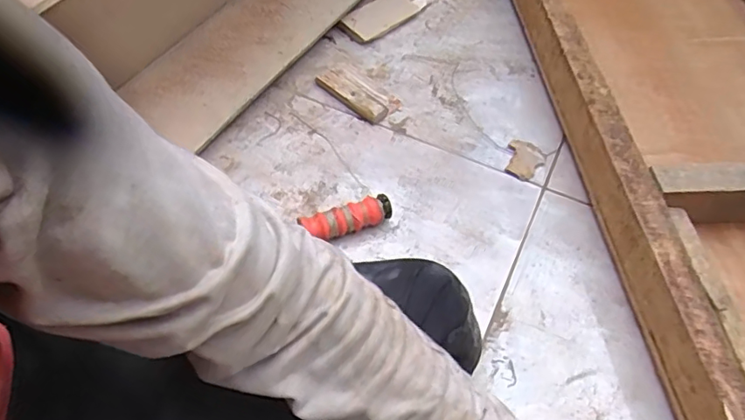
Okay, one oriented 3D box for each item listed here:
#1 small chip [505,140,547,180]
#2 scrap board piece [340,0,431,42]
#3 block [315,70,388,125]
[{"bbox_3d":[0.189,-0.062,0.689,0.047,0.005,0.054,22,57,13],"label":"small chip"},{"bbox_3d":[0.019,-0.305,0.855,0.061,0.016,0.146,42,57,13],"label":"scrap board piece"},{"bbox_3d":[-0.028,-0.153,0.739,0.110,0.012,0.031,38,62,23],"label":"block"}]

